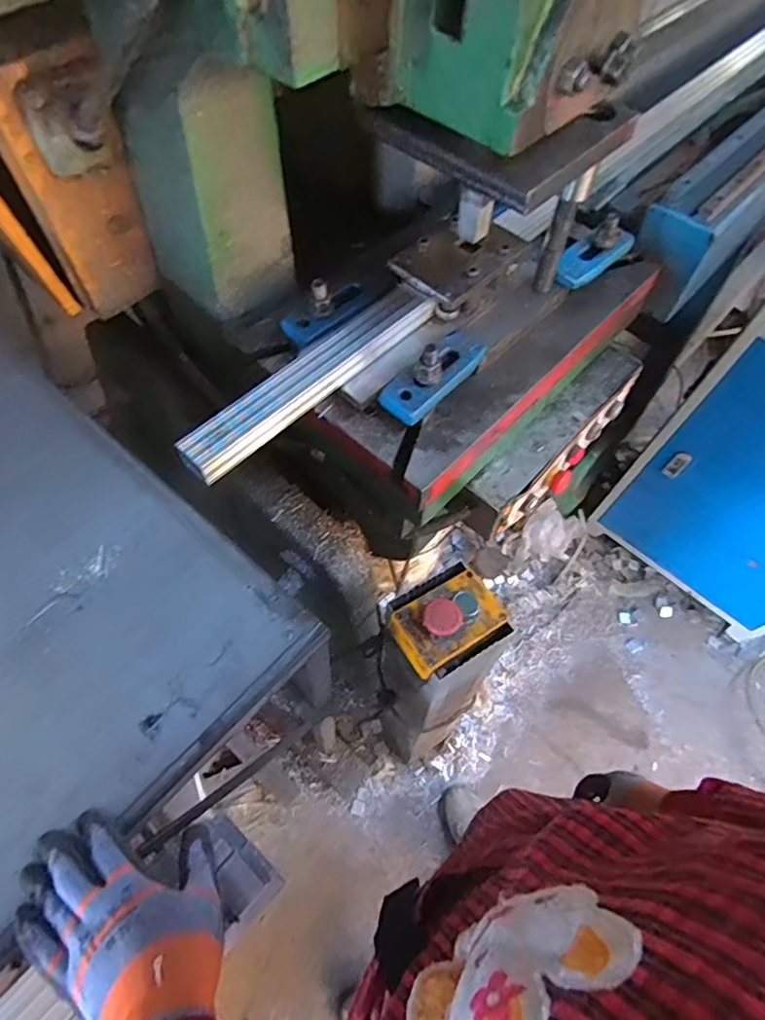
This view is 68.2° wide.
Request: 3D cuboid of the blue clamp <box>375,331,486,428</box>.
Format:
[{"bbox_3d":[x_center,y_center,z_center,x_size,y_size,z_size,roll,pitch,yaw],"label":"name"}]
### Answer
[{"bbox_3d":[0.061,-0.158,0.628,0.055,0.048,0.146,39,66,18],"label":"blue clamp"}]

